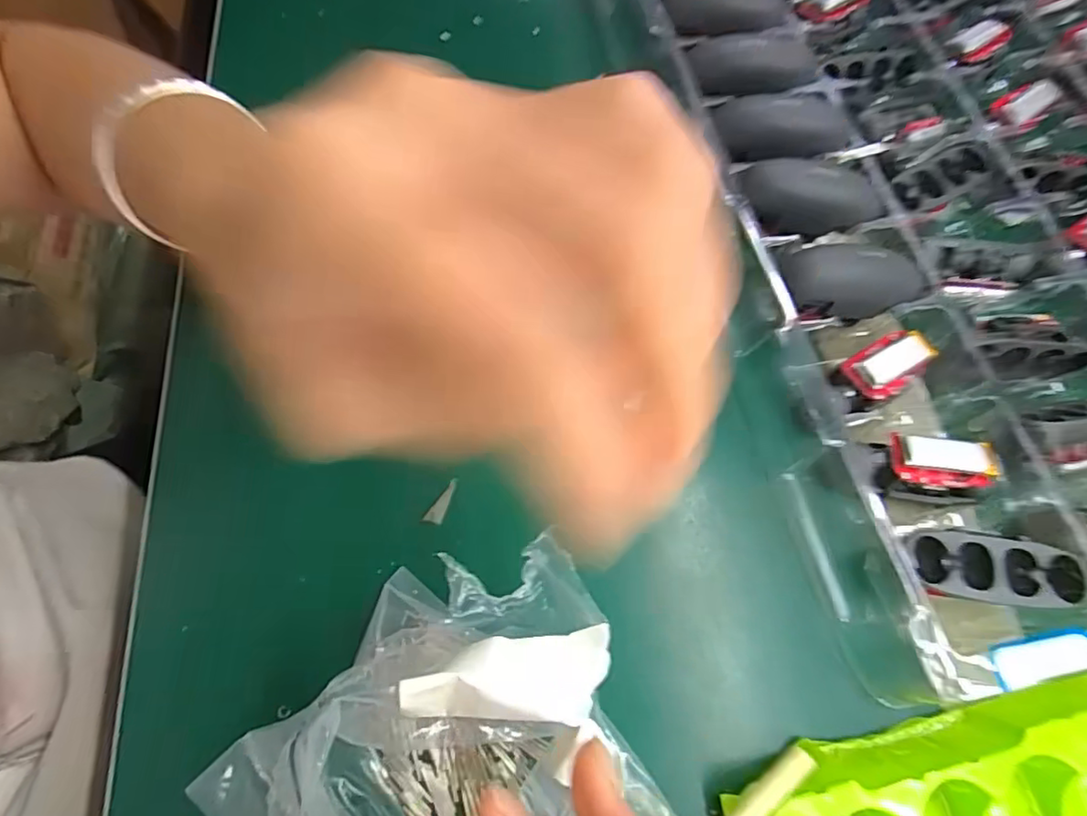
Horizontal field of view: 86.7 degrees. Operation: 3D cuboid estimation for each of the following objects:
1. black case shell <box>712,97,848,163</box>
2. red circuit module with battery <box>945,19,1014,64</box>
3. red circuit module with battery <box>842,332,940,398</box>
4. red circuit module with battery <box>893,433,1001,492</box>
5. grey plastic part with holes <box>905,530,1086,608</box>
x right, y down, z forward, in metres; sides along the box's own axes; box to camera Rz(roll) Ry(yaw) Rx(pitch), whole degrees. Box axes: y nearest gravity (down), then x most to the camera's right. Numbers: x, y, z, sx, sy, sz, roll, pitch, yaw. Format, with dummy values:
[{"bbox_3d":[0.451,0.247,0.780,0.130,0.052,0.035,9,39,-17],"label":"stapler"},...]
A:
[{"bbox_3d":[0.113,-0.133,0.272,0.061,0.010,0.028,-9,69,-5],"label":"black case shell"},{"bbox_3d":[0.244,-0.206,0.323,0.042,0.004,0.020,-37,74,-14],"label":"red circuit module with battery"},{"bbox_3d":[0.144,-0.018,0.240,0.033,0.011,0.021,-31,73,-12],"label":"red circuit module with battery"},{"bbox_3d":[0.154,0.021,0.223,0.036,0.008,0.018,7,69,2],"label":"red circuit module with battery"},{"bbox_3d":[0.164,0.058,0.208,0.059,0.006,0.024,4,69,0],"label":"grey plastic part with holes"}]

